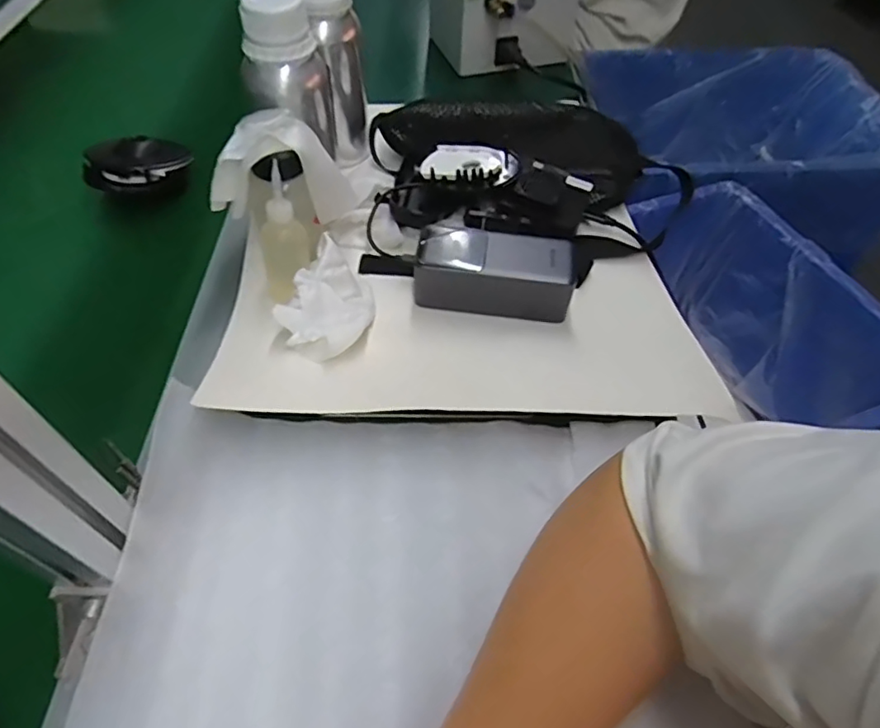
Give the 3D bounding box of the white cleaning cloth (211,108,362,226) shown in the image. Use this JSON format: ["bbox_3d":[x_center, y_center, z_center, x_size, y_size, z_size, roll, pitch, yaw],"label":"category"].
[{"bbox_3d":[-0.131,-0.158,0.468,0.112,0.081,0.045,-8,53,-6],"label":"white cleaning cloth"}]

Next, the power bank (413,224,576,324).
[{"bbox_3d":[0.047,-0.080,0.481,0.133,0.049,0.055,7,53,5],"label":"power bank"}]

